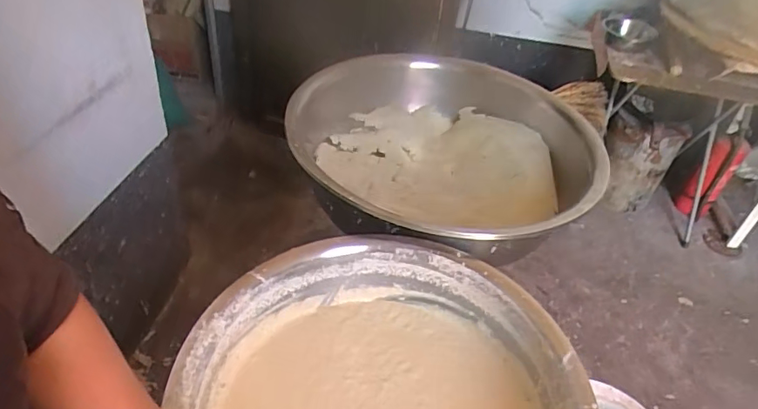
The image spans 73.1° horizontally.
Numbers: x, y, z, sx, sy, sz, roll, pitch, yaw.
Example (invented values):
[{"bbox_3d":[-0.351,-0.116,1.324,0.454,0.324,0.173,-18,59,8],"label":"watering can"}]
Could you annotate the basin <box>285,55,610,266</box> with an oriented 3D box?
[{"bbox_3d":[0.130,-0.094,1.124,0.646,0.233,0.625,6,40,-2],"label":"basin"}]

